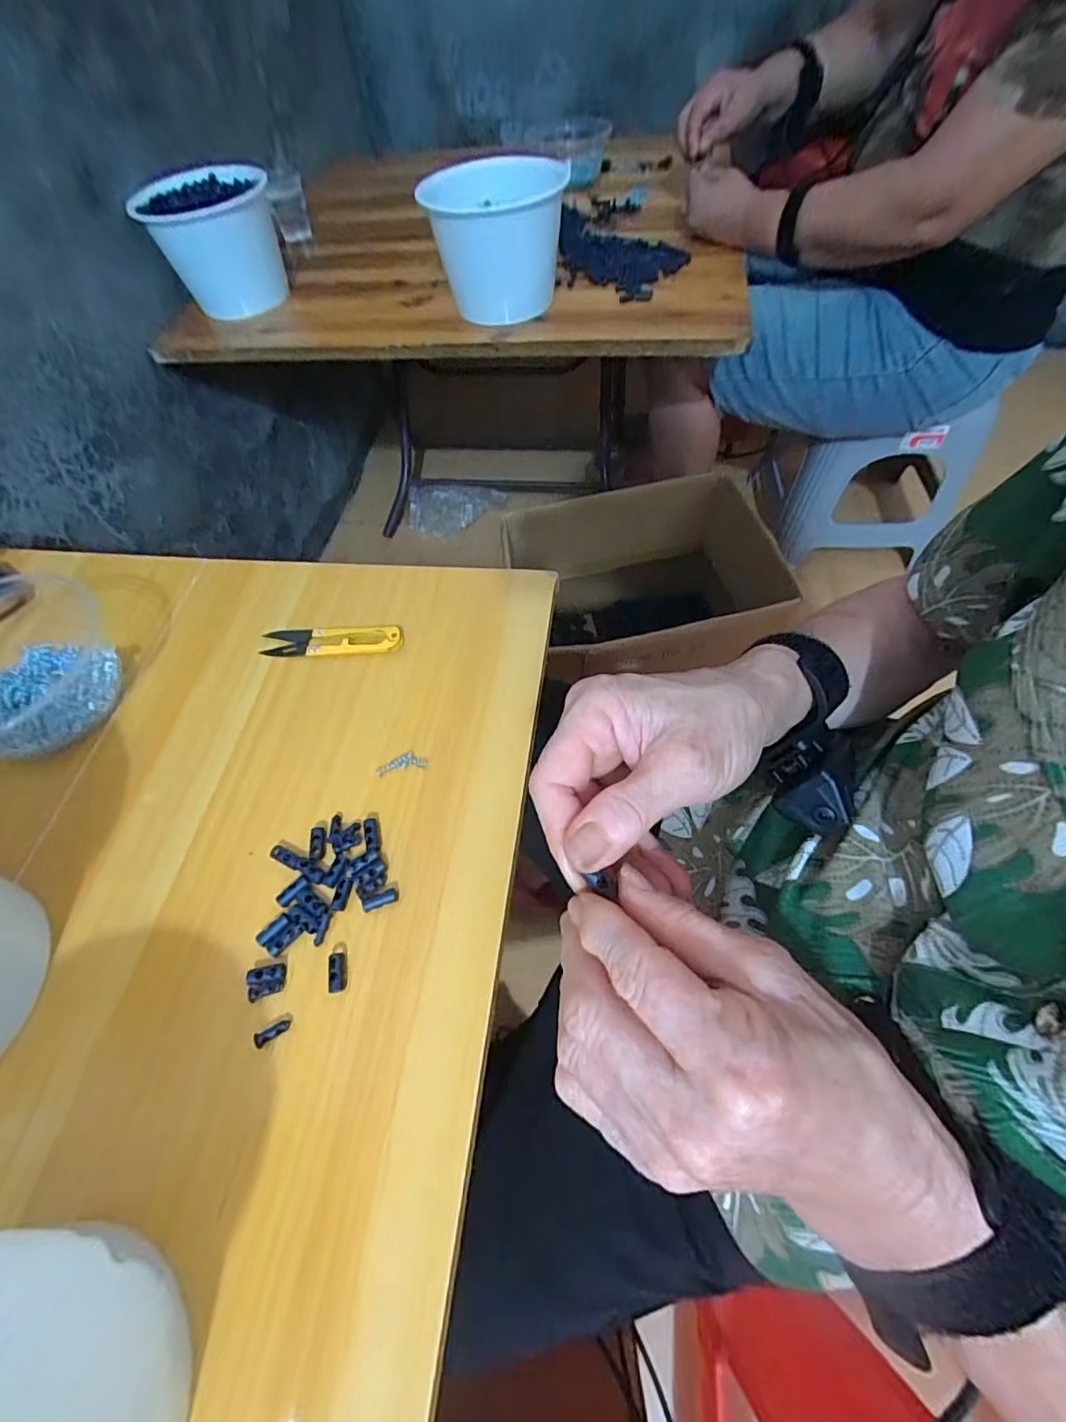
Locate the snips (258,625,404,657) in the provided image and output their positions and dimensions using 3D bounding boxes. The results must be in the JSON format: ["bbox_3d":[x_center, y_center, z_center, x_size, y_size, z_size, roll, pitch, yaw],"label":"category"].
[{"bbox_3d":[-0.146,-0.052,0.397,0.106,0.012,0.024,0,59,5],"label":"snips"}]

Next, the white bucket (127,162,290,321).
[{"bbox_3d":[-0.423,-0.632,0.740,0.153,0.133,0.162,-23,60,-9],"label":"white bucket"}]

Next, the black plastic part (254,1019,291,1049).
[{"bbox_3d":[-0.131,0.161,0.272,0.017,0.004,0.006,-24,60,-25],"label":"black plastic part"}]

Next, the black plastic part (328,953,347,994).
[{"bbox_3d":[-0.101,0.135,0.282,0.008,0.007,0.019,-14,59,-4],"label":"black plastic part"}]

